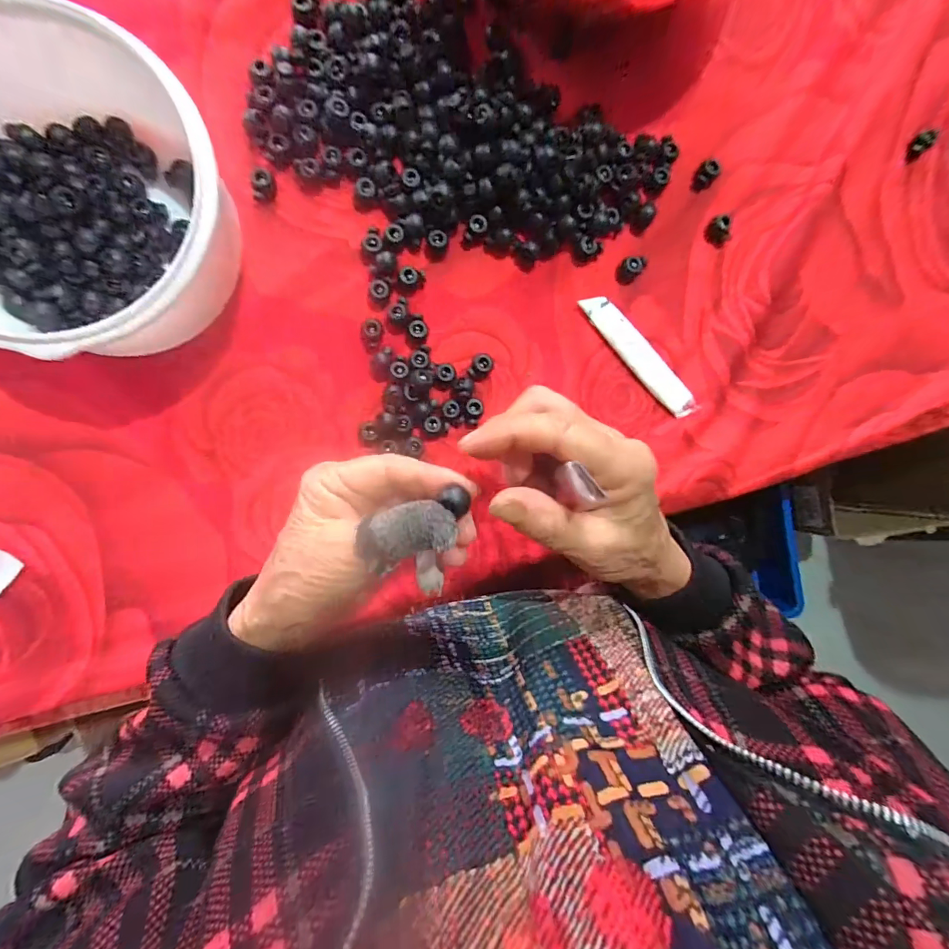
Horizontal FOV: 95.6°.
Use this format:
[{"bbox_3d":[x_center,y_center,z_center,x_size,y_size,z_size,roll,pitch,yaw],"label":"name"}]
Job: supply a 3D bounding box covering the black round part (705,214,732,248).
[{"bbox_3d":[0.180,-0.178,0.316,0.018,0.008,0.020,-40,96,-3],"label":"black round part"}]

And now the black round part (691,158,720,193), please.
[{"bbox_3d":[0.166,-0.215,0.311,0.014,0.011,0.020,43,87,-7],"label":"black round part"}]

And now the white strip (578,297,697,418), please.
[{"bbox_3d":[0.120,-0.086,0.314,0.019,0.007,0.110,-44,96,-3],"label":"white strip"}]

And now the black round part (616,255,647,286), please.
[{"bbox_3d":[0.112,-0.148,0.309,0.018,0.012,0.016,-43,96,-3],"label":"black round part"}]

